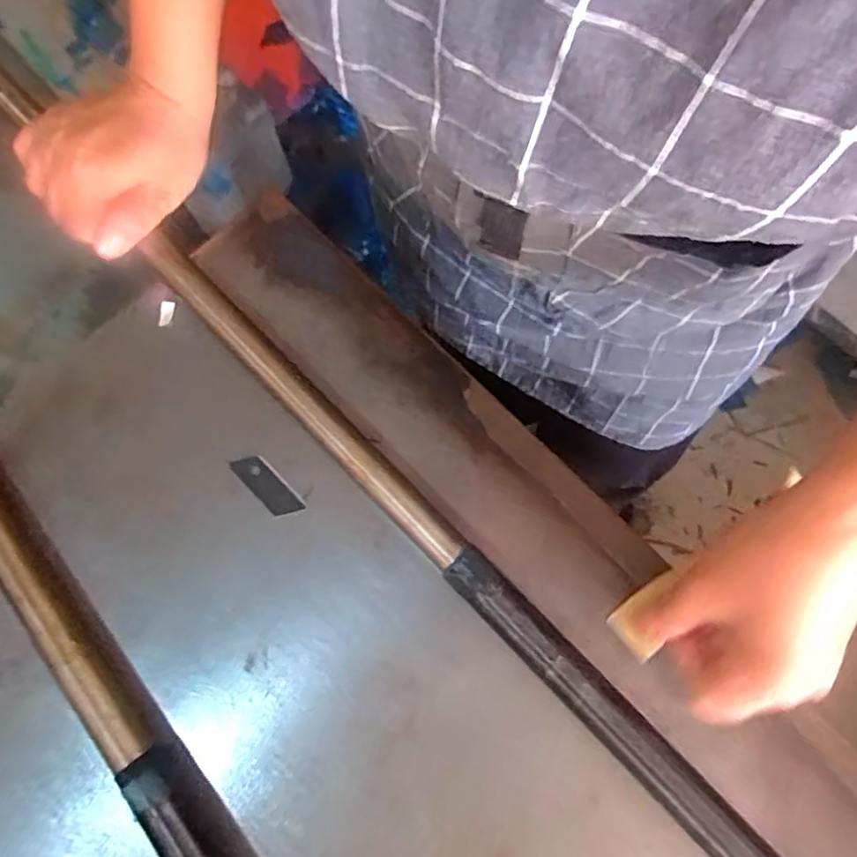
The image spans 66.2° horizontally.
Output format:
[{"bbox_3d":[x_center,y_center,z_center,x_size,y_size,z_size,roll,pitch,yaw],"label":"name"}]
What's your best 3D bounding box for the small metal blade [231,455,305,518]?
[{"bbox_3d":[-0.091,0.032,0.372,0.017,0.004,0.046,-43,77,-10],"label":"small metal blade"}]

